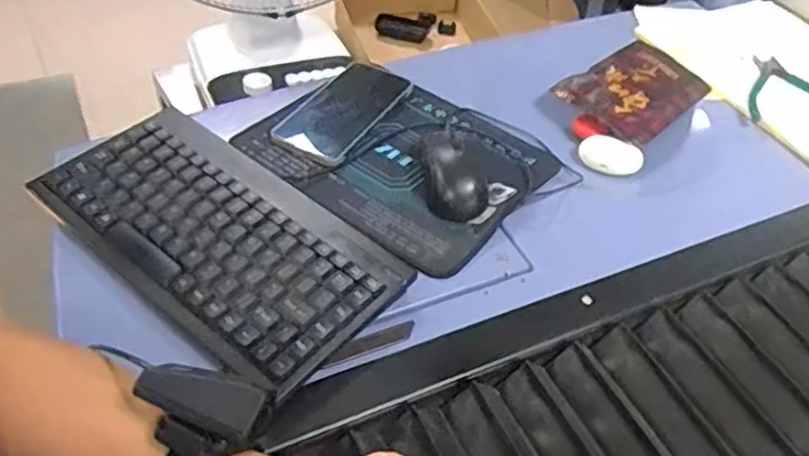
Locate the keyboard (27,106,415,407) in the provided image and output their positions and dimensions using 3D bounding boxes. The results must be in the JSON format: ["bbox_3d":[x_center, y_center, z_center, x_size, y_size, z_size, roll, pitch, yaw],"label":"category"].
[{"bbox_3d":[-0.146,0.003,0.527,0.283,0.034,0.149,34,51,24],"label":"keyboard"}]

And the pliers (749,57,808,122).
[{"bbox_3d":[0.453,-0.147,0.754,0.120,0.012,0.137,19,46,14],"label":"pliers"}]

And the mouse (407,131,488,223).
[{"bbox_3d":[0.041,-0.057,0.605,0.052,0.032,0.114,-6,46,-12],"label":"mouse"}]

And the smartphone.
[{"bbox_3d":[-0.061,-0.120,0.671,0.079,0.011,0.149,26,55,18],"label":"smartphone"}]

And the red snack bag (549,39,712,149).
[{"bbox_3d":[0.261,-0.159,0.747,0.157,0.020,0.116,-28,53,-30],"label":"red snack bag"}]

